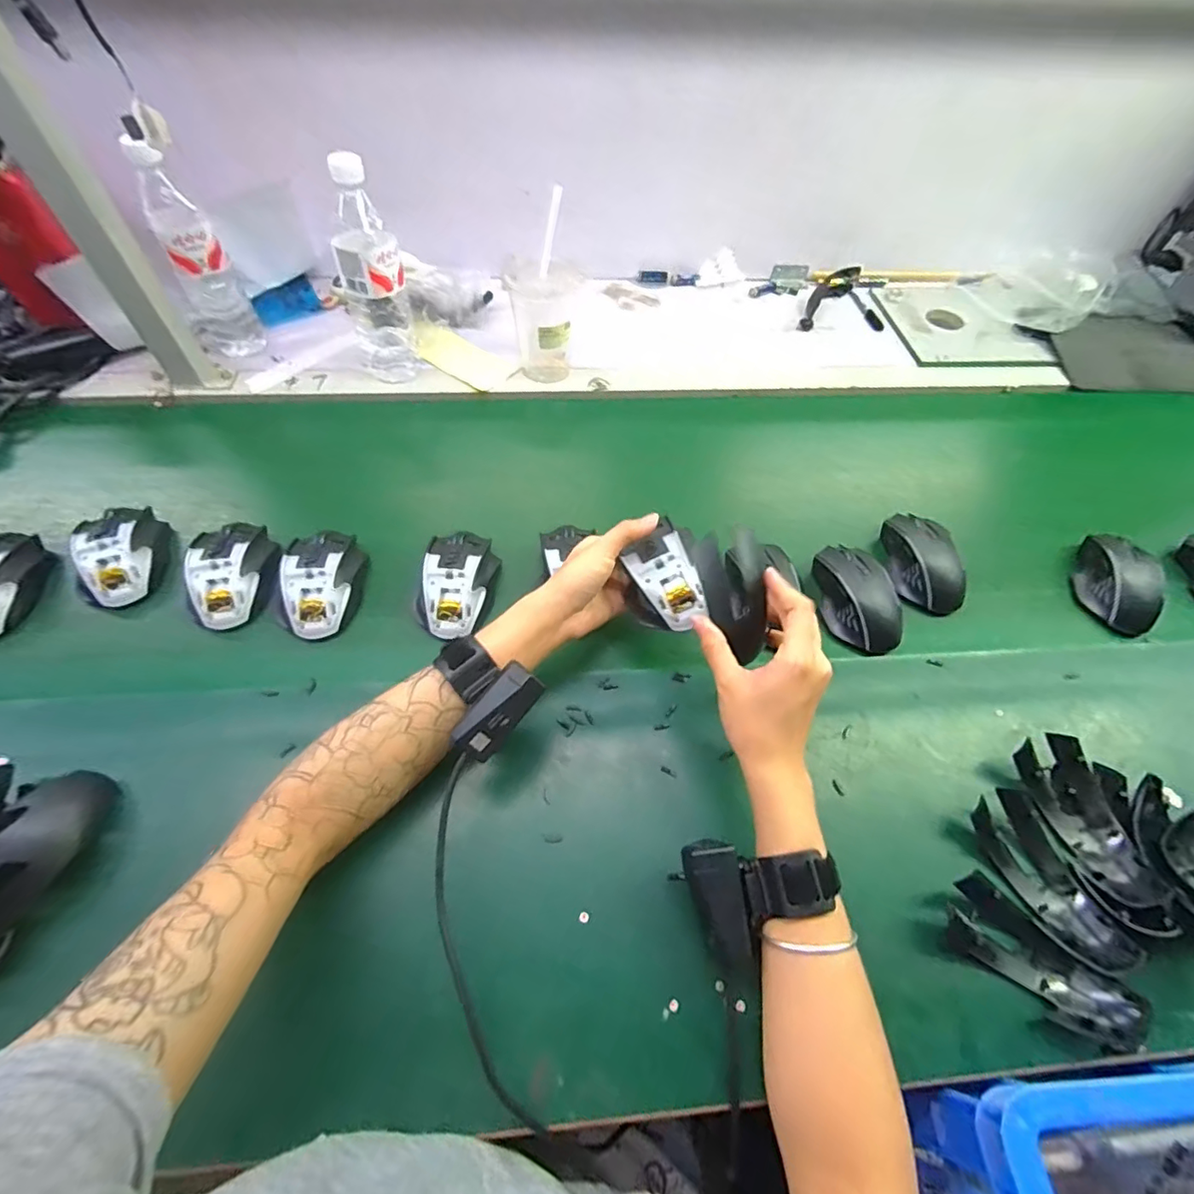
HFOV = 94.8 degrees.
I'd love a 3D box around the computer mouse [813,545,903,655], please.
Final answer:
[{"bbox_3d":[0.255,-0.002,0.540,0.066,0.036,0.117,-7,58,-7],"label":"computer mouse"}]

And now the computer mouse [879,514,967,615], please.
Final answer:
[{"bbox_3d":[0.339,-0.038,0.571,0.061,0.035,0.115,-1,57,-3],"label":"computer mouse"}]

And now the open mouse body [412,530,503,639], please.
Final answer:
[{"bbox_3d":[-0.133,-0.017,0.527,0.068,0.029,0.110,6,57,1],"label":"open mouse body"}]

